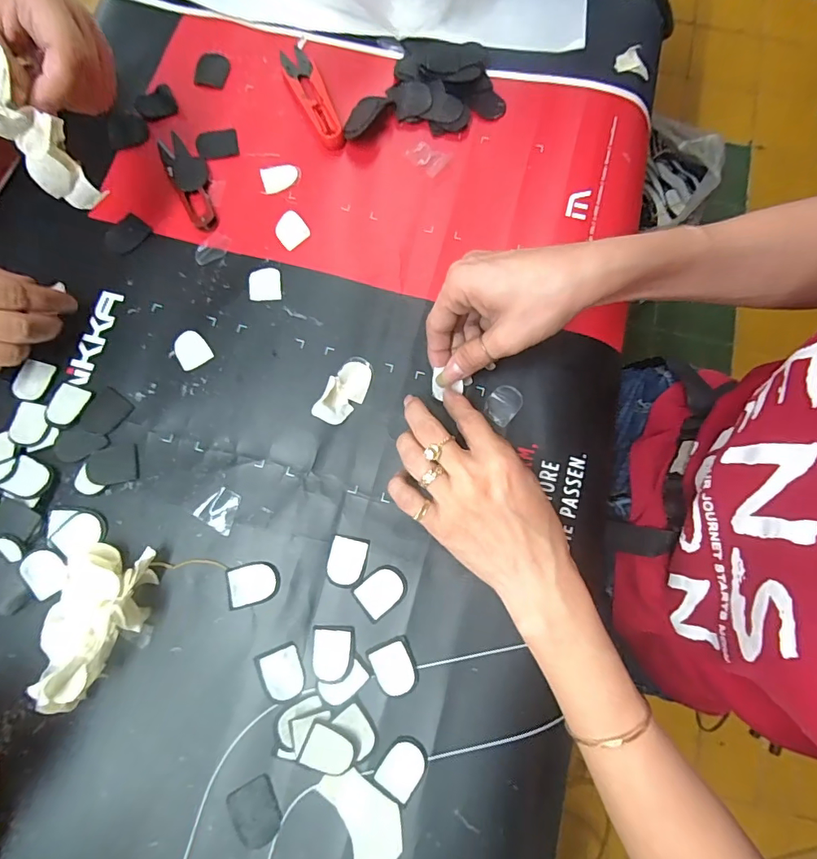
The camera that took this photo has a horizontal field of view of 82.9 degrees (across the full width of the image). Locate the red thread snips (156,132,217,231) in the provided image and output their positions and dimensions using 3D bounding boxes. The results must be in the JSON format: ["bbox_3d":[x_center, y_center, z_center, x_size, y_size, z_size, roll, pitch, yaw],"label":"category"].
[{"bbox_3d":[-0.181,-0.208,0.387,0.032,0.005,0.097,-25,79,-5],"label":"red thread snips"}]

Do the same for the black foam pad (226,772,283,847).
[{"bbox_3d":[-0.095,0.237,0.285,0.027,0.004,0.034,-25,79,-5],"label":"black foam pad"}]

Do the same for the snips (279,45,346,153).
[{"bbox_3d":[-0.085,-0.290,0.403,0.026,0.011,0.115,-22,78,-4],"label":"snips"}]

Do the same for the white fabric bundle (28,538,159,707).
[{"bbox_3d":[-0.201,0.121,0.289,0.065,0.043,0.095,8,78,2],"label":"white fabric bundle"}]

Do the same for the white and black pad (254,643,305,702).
[{"bbox_3d":[-0.084,0.161,0.304,0.027,0.004,0.032,-21,78,-4],"label":"white and black pad"}]

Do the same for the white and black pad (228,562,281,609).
[{"bbox_3d":[-0.105,0.104,0.313,0.035,0.004,0.028,-11,78,-2],"label":"white and black pad"}]

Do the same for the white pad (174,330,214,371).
[{"bbox_3d":[-0.165,-0.061,0.351,0.024,0.004,0.028,-32,79,-6],"label":"white pad"}]

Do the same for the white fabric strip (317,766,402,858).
[{"bbox_3d":[-0.042,0.289,0.270,0.053,0.006,0.153,13,78,3],"label":"white fabric strip"}]

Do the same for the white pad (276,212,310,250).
[{"bbox_3d":[-0.096,-0.163,0.374,0.024,0.006,0.031,-39,80,-8],"label":"white pad"}]

